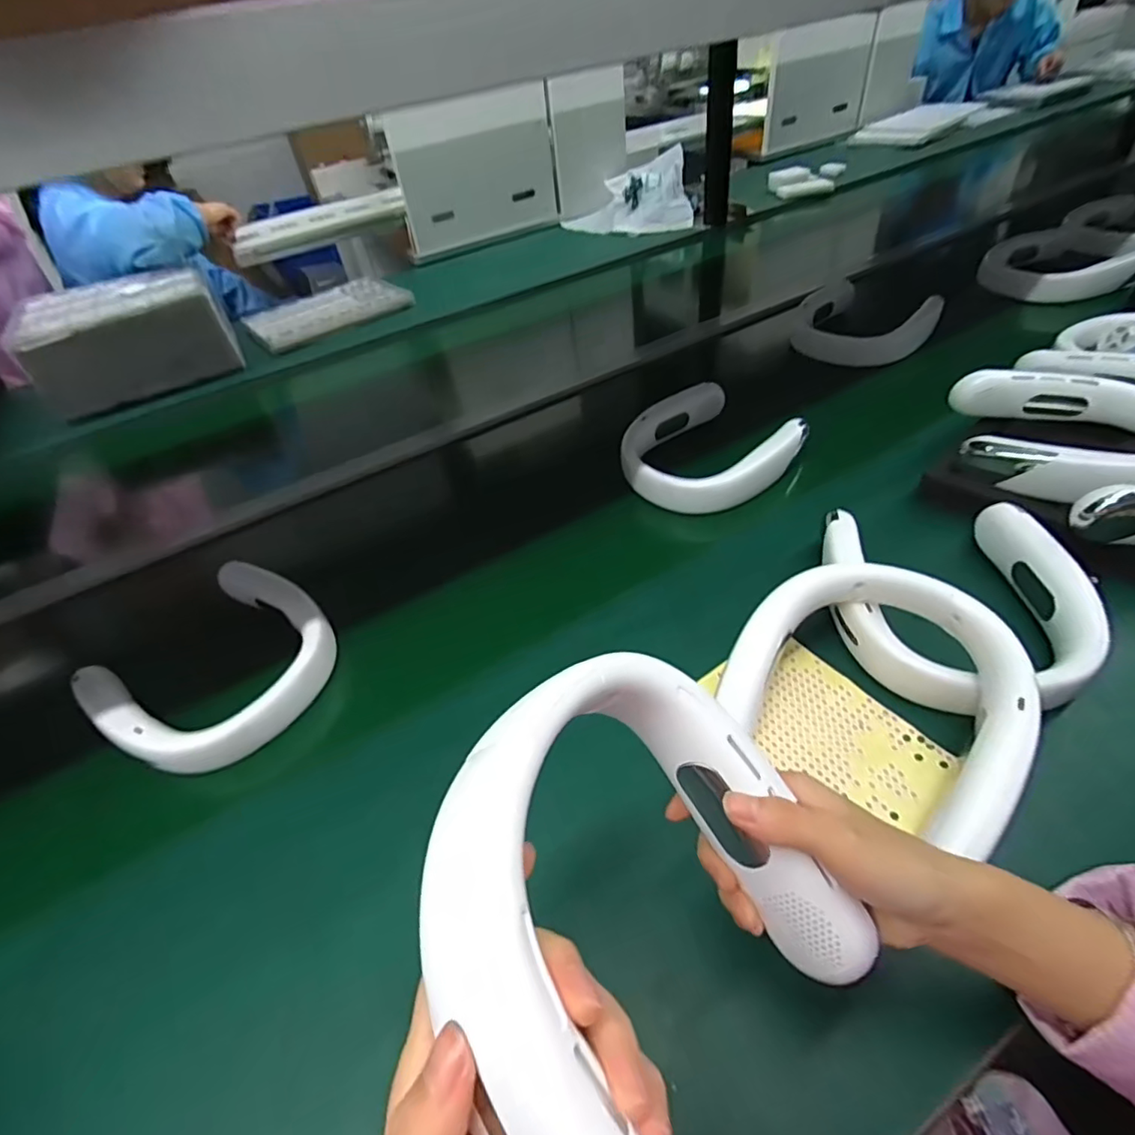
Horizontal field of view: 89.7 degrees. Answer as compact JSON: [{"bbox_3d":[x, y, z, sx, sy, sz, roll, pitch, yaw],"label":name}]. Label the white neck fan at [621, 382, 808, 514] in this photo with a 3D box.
[{"bbox_3d":[0.164,-0.145,0.693,0.199,0.075,0.196,-32,52,-21],"label":"white neck fan"}]

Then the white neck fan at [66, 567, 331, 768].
[{"bbox_3d":[-0.324,0.089,0.531,0.188,0.042,0.183,24,55,25],"label":"white neck fan"}]

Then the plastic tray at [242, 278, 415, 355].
[{"bbox_3d":[-0.534,-0.570,1.254,0.321,0.025,0.237,-33,53,-21],"label":"plastic tray"}]

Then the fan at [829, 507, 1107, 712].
[{"bbox_3d":[0.321,0.026,0.475,0.181,0.047,0.200,0,48,6],"label":"fan"}]

